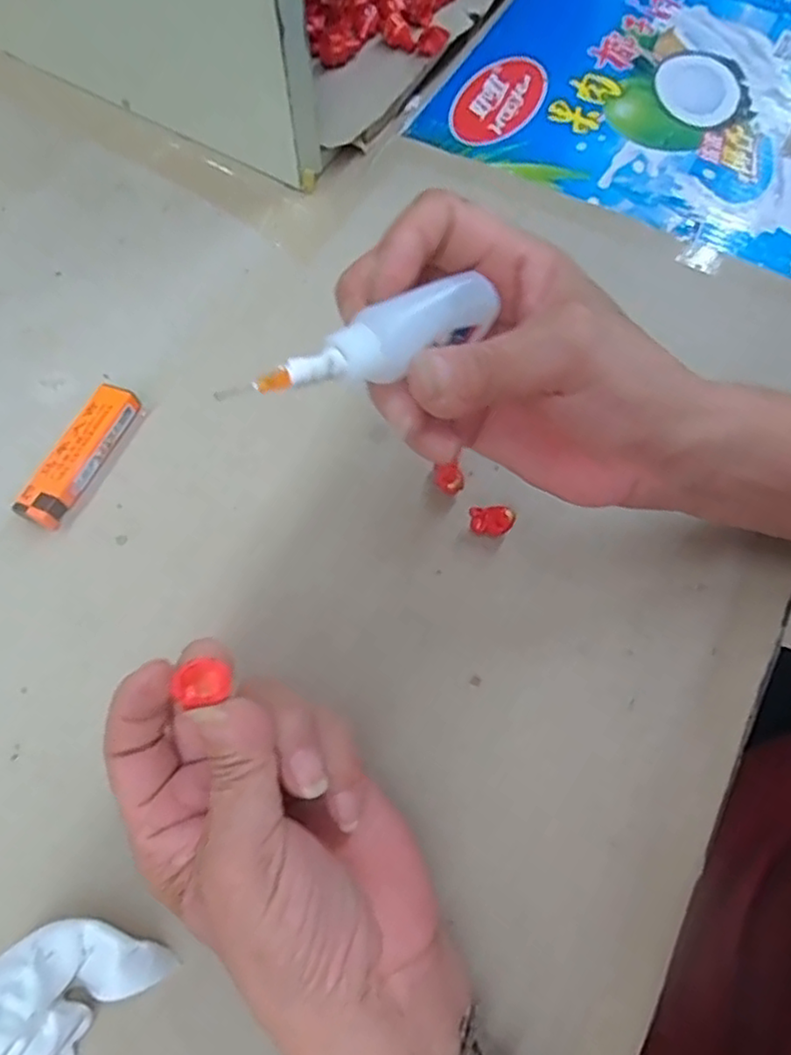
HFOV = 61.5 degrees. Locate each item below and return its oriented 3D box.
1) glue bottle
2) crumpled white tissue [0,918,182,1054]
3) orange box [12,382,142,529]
[{"bbox_3d":[-0.006,-0.056,0.204,0.096,0.016,0.018,-28,69,-22],"label":"glue bottle"},{"bbox_3d":[-0.119,0.165,0.227,0.044,0.042,0.066,38,72,15],"label":"crumpled white tissue"},{"bbox_3d":[-0.160,-0.037,0.339,0.023,0.013,0.080,23,68,10],"label":"orange box"}]

